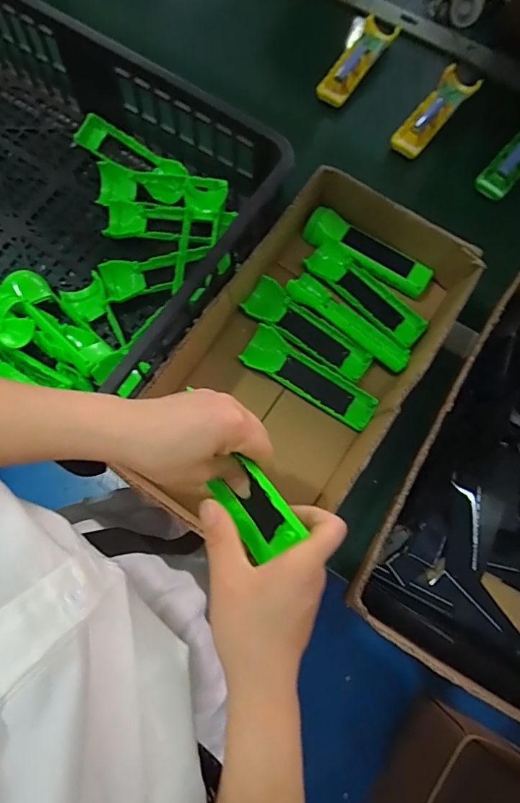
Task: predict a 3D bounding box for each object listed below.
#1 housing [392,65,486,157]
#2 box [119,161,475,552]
[{"bbox_3d":[0.260,-0.434,0.694,0.054,0.034,0.175,38,77,8],"label":"housing"},{"bbox_3d":[0.058,-0.057,0.538,0.229,0.090,0.402,33,76,7],"label":"box"}]

